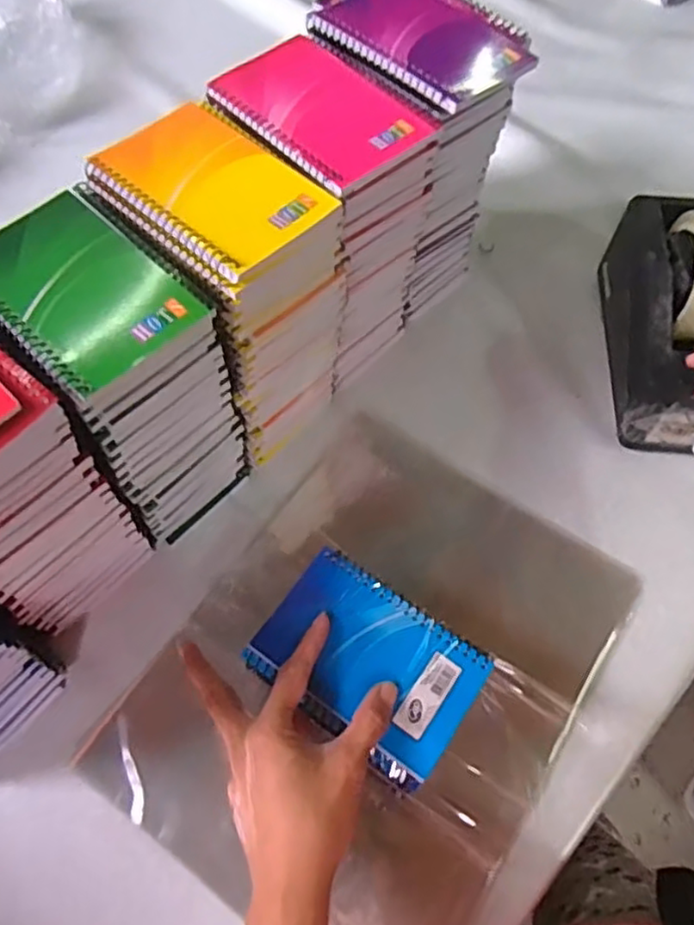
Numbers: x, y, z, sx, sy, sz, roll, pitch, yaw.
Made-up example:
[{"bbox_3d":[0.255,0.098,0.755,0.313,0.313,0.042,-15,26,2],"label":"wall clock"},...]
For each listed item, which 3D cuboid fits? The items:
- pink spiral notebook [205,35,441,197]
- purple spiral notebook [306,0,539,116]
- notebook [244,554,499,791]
[{"bbox_3d":[-0.020,-0.225,0.427,0.086,0.010,0.127,-40,71,-19],"label":"pink spiral notebook"},{"bbox_3d":[0.051,-0.293,0.451,0.148,0.016,0.108,41,69,17],"label":"purple spiral notebook"},{"bbox_3d":[0.013,0.122,0.414,0.131,0.011,0.093,34,67,14],"label":"notebook"}]

